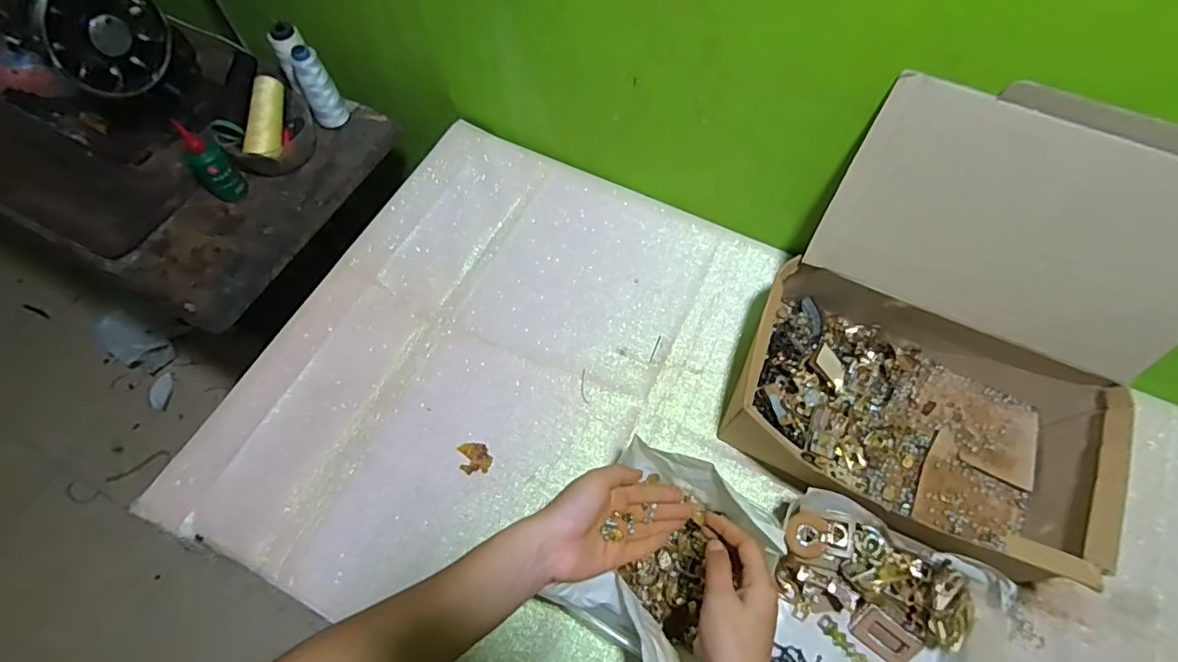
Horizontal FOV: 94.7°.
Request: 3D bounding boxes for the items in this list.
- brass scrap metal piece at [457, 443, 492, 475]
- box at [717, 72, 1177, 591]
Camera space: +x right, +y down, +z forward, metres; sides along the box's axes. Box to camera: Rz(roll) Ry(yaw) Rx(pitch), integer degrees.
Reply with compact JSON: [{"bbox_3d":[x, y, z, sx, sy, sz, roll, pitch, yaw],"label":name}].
[{"bbox_3d":[-0.125,0.139,0.593,0.035,0.004,0.033,-5,65,-1],"label":"brass scrap metal piece"},{"bbox_3d":[0.339,0.019,0.495,0.331,0.269,0.305,23,68,11],"label":"box"}]

